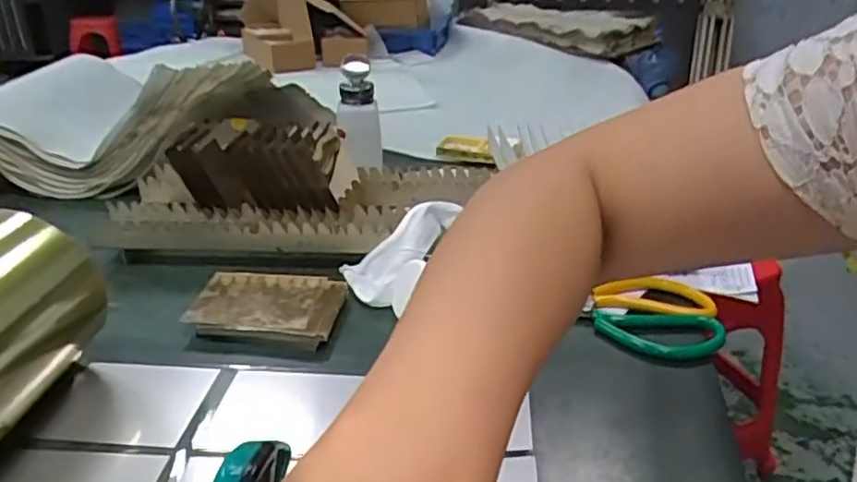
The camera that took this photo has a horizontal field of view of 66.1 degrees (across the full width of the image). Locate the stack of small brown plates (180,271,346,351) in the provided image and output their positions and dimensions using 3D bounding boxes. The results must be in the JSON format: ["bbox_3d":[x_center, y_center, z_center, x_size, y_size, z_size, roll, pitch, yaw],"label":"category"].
[{"bbox_3d":[-0.135,0.055,0.550,0.123,0.018,0.095,5,26,8],"label":"stack of small brown plates"}]

